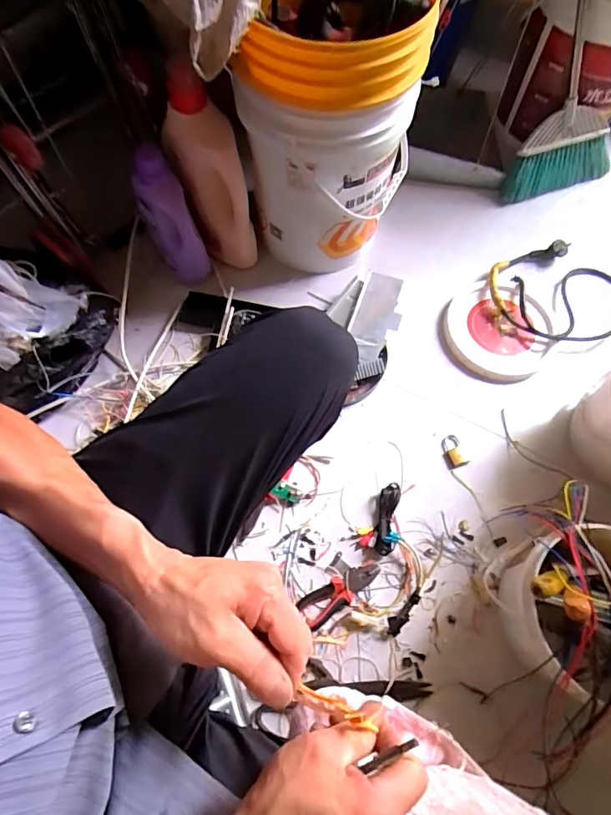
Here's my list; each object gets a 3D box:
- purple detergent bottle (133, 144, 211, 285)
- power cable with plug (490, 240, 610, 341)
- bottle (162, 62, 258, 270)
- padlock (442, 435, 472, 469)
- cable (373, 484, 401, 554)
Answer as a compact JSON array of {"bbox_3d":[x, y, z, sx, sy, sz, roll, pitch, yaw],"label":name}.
[{"bbox_3d":[-0.258,-0.354,0.904,0.081,0.257,0.107,-29,70,-12],"label":"purple detergent bottle"},{"bbox_3d":[0.535,-0.236,0.987,0.279,0.072,0.258,0,67,0],"label":"power cable with plug"},{"bbox_3d":[-0.176,-0.421,0.870,0.108,0.346,0.134,-24,70,-10],"label":"bottle"},{"bbox_3d":[0.275,0.081,0.866,0.039,0.011,0.061,-17,69,-7],"label":"padlock"},{"bbox_3d":[0.141,0.191,0.807,0.033,0.023,0.124,13,68,5],"label":"cable"}]

